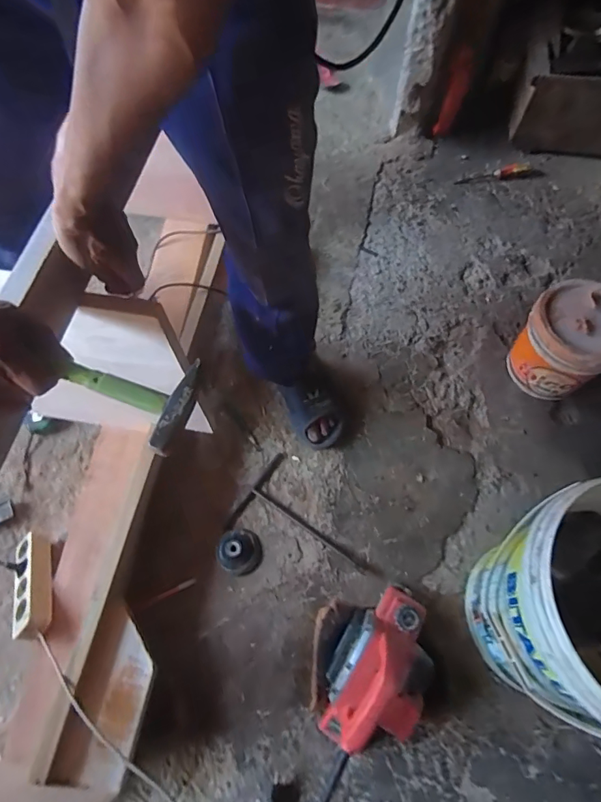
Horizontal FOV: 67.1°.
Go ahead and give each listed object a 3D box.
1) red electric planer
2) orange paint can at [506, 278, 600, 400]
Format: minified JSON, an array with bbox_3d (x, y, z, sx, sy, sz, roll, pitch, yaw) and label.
[{"bbox_3d":[0.127,0.442,0.757,0.171,0.135,0.260,27,68,13],"label":"red electric planer"},{"bbox_3d":[0.577,-0.121,0.989,0.190,0.208,0.190,0,64,0],"label":"orange paint can"}]

